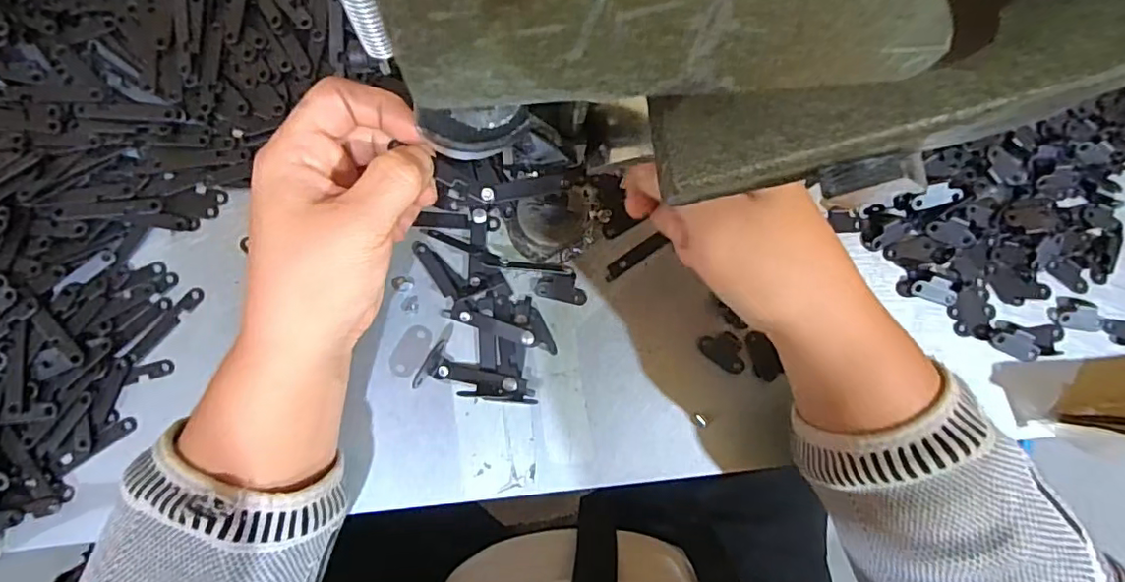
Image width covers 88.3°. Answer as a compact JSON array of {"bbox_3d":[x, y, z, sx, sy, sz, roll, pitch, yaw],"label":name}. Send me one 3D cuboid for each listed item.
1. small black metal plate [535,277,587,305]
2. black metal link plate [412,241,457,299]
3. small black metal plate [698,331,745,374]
[{"bbox_3d":[0.000,-0.001,0.326,0.028,0.004,0.013,13,84,-4],"label":"small black metal plate"},{"bbox_3d":[-0.071,-0.012,0.324,0.007,0.004,0.038,-33,88,-7],"label":"black metal link plate"},{"bbox_3d":[0.093,0.033,0.329,0.028,0.004,0.019,38,83,-1],"label":"small black metal plate"}]

